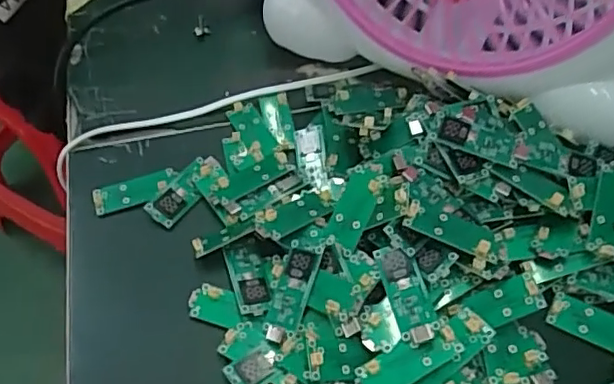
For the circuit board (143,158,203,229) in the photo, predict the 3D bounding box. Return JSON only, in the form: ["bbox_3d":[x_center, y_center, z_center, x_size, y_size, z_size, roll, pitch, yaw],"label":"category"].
[{"bbox_3d":[-0.072,0.000,0.350,0.019,0.006,0.044,33,59,22],"label":"circuit board"}]

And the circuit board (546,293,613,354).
[{"bbox_3d":[0.143,0.065,0.300,0.042,0.007,0.018,24,67,14],"label":"circuit board"}]

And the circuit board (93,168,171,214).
[{"bbox_3d":[-0.102,0.000,0.353,0.046,0.007,0.020,-11,53,-8],"label":"circuit board"}]

